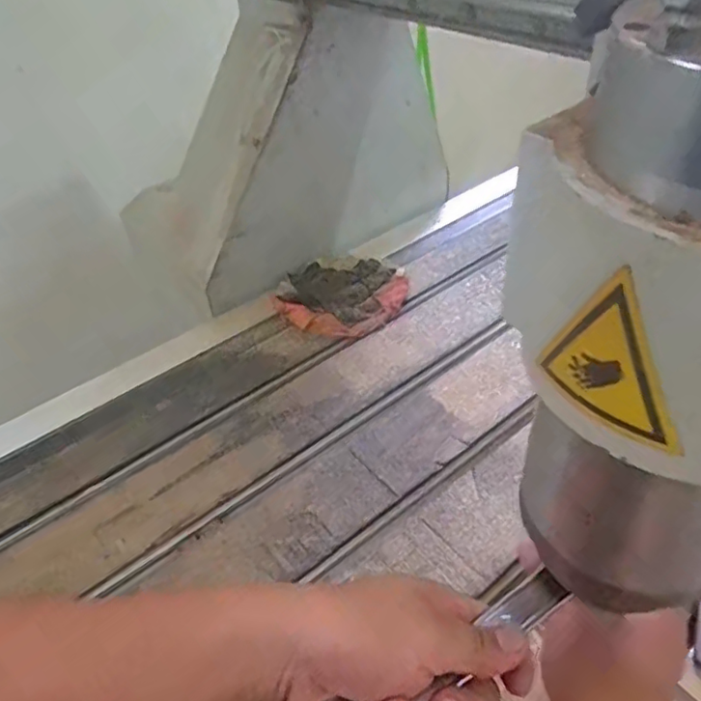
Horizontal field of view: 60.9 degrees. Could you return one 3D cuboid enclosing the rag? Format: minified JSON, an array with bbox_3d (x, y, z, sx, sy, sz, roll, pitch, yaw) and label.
[{"bbox_3d":[-0.012,-0.066,0.716,0.150,0.018,0.140,3,42,10],"label":"rag"}]

